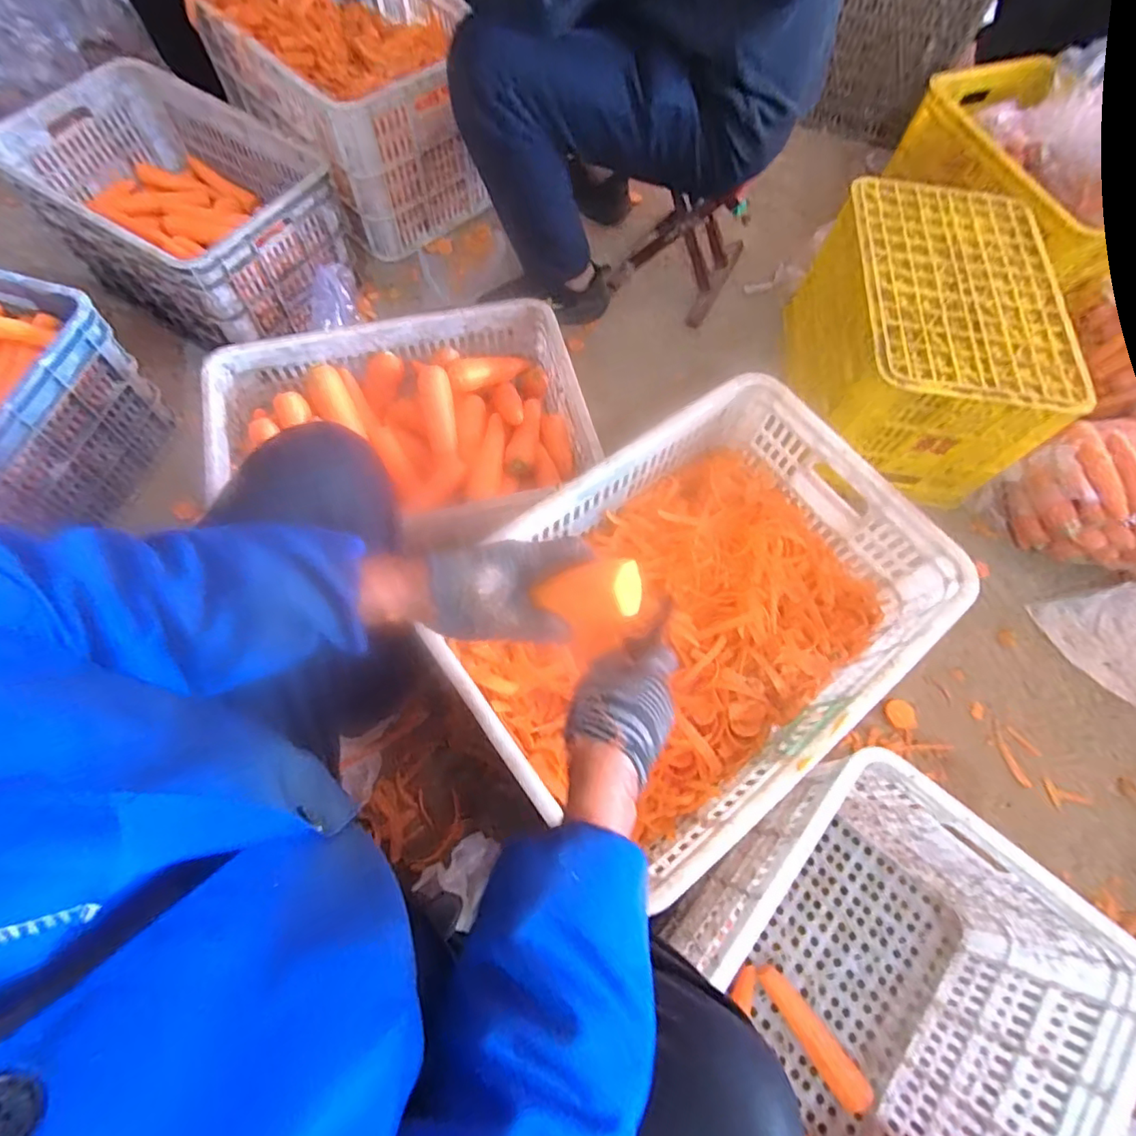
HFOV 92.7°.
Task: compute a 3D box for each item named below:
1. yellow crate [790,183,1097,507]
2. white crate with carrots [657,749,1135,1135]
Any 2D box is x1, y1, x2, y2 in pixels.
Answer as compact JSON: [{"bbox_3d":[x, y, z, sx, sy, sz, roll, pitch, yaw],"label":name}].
[{"bbox_3d":[0.670,-0.447,1.067,0.342,0.273,0.523,6,68,-1],"label":"yellow crate"},{"bbox_3d":[0.314,0.538,0.641,0.363,0.277,0.517,41,71,13],"label":"white crate with carrots"}]

